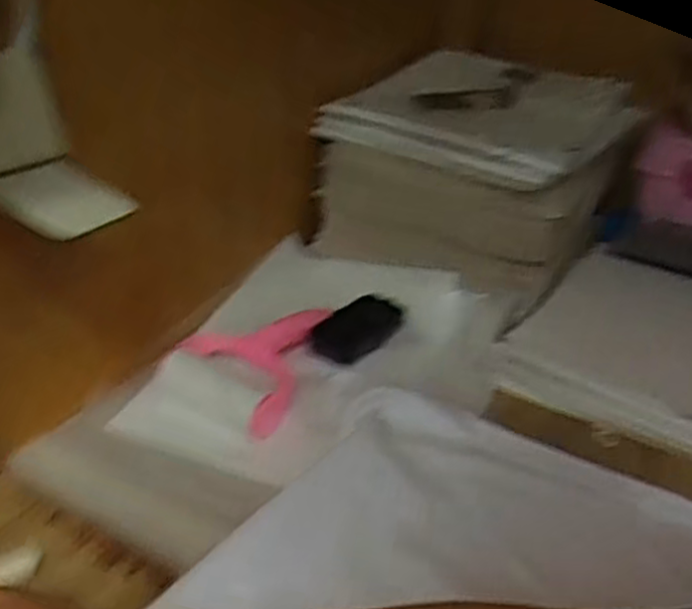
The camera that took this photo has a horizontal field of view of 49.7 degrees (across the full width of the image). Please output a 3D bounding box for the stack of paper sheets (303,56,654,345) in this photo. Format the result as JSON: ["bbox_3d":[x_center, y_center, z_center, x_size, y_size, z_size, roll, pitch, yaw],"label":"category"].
[{"bbox_3d":[0.163,-0.157,0.884,0.272,0.187,0.324,23,33,28],"label":"stack of paper sheets"}]

